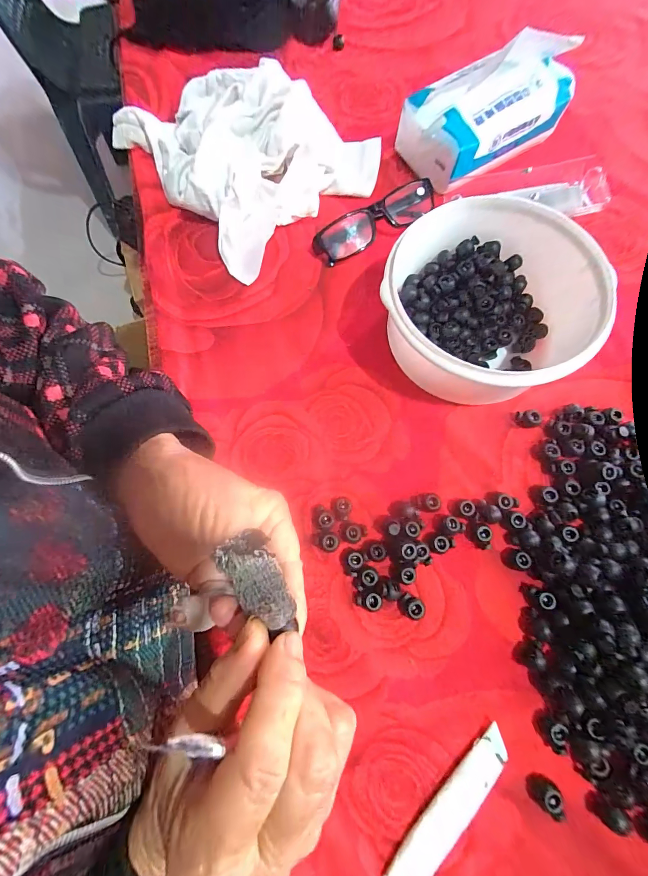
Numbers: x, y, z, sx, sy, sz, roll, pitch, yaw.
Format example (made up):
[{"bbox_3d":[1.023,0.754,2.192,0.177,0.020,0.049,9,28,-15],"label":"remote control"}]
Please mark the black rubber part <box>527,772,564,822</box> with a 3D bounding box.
[{"bbox_3d":[0.138,0.223,0.216,0.016,0.012,0.019,-43,76,-12],"label":"black rubber part"}]

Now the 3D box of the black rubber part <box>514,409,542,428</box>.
[{"bbox_3d":[0.175,-0.016,0.297,0.016,0.014,0.012,5,72,3],"label":"black rubber part"}]

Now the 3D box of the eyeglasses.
[{"bbox_3d":[0.050,-0.221,0.355,0.126,0.029,0.038,-31,74,-8],"label":"eyeglasses"}]

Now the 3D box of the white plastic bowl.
[{"bbox_3d":[0.139,-0.106,0.293,0.155,0.076,0.160,0,72,1],"label":"white plastic bowl"}]

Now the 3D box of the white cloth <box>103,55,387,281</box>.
[{"bbox_3d":[-0.084,-0.325,0.375,0.229,0.056,0.259,-41,76,-11],"label":"white cloth"}]

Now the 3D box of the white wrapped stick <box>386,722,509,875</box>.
[{"bbox_3d":[0.077,0.234,0.216,0.019,0.006,0.111,43,78,13],"label":"white wrapped stick"}]

